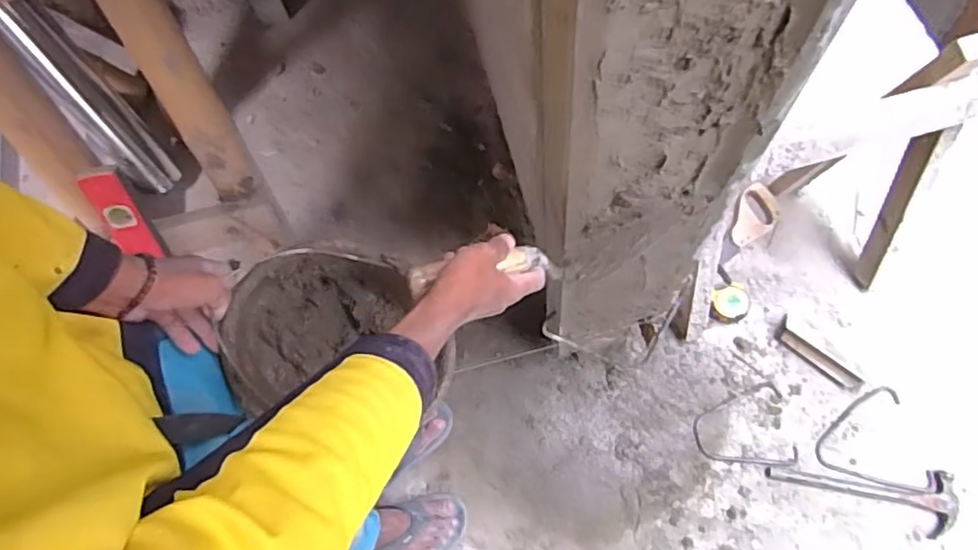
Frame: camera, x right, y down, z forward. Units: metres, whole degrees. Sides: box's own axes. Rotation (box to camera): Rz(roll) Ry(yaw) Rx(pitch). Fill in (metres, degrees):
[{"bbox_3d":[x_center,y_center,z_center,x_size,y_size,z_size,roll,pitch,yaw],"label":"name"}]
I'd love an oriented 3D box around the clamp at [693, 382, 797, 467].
[{"bbox_3d":[0.511,0.312,1.241,0.189,0.018,0.161,-8,67,0],"label":"clamp"}]

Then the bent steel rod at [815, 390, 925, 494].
[{"bbox_3d":[0.750,0.311,1.207,0.189,0.017,0.191,10,72,9],"label":"bent steel rod"}]

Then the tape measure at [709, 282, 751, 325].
[{"bbox_3d":[0.512,0.058,1.319,0.085,0.045,0.093,11,72,9],"label":"tape measure"}]

